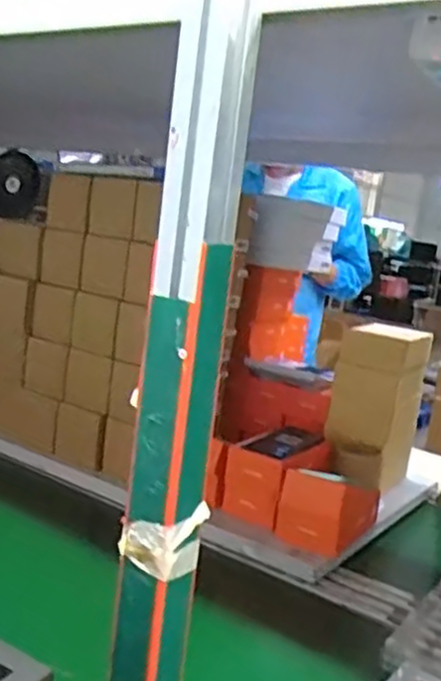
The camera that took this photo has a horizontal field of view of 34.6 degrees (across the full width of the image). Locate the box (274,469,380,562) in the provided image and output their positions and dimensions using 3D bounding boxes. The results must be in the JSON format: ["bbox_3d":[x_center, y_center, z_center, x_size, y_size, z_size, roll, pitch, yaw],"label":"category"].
[{"bbox_3d":[0.170,0.247,1.088,0.101,0.101,0.164,13,11,32],"label":"box"}]

